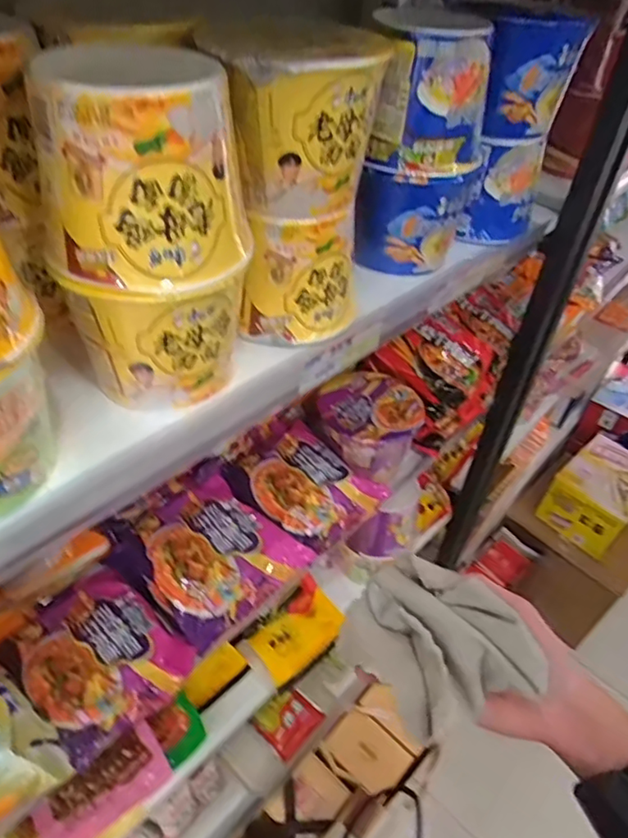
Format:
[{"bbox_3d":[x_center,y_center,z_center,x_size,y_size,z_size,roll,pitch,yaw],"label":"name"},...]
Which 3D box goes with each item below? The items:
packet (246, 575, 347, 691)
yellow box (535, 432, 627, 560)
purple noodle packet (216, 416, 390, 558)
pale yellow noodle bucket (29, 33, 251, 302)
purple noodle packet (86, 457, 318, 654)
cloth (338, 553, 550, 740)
[{"bbox_3d":[-0.024,0.340,0.921,0.098,0.025,0.158,43,52,12],"label":"packet"},{"bbox_3d":[0.767,0.205,1.575,0.241,0.198,0.201,-32,55,-33],"label":"yellow box"},{"bbox_3d":[-0.013,0.076,0.697,0.155,0.045,0.131,34,50,26],"label":"purple noodle packet"},{"bbox_3d":[-0.100,-0.152,0.341,0.116,0.121,0.099,0,44,-7],"label":"pale yellow noodle bucket"},{"bbox_3d":[-0.118,0.141,0.630,0.178,0.054,0.149,35,51,27],"label":"purple noodle packet"},{"bbox_3d":[0.086,0.162,0.418,0.088,0.056,0.127,-30,54,-32],"label":"cloth"}]

